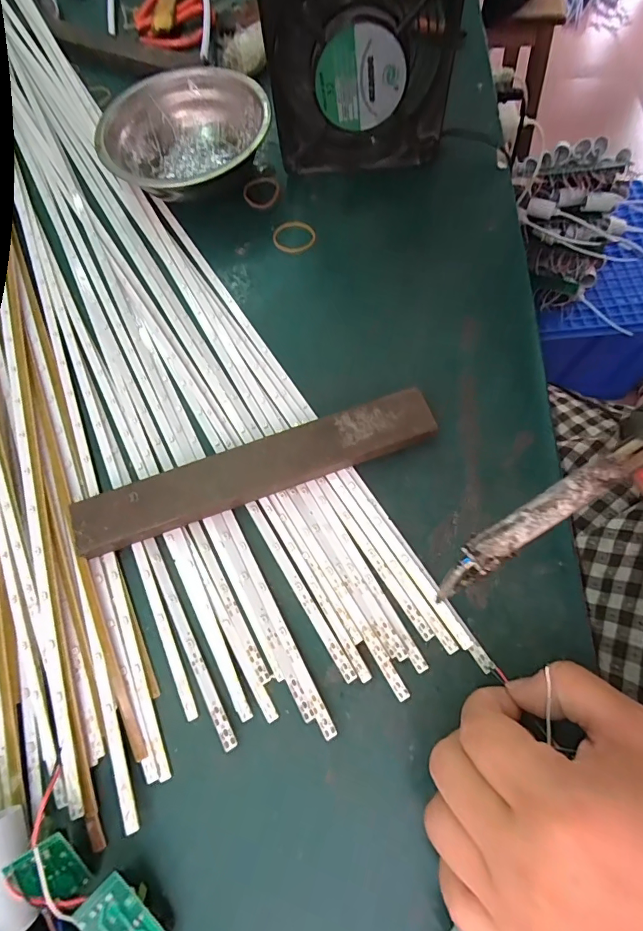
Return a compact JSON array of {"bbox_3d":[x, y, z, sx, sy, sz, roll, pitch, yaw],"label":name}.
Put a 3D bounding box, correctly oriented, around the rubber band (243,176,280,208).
[{"bbox_3d":[-0.047,-0.216,0.343,0.029,0.006,0.028,-1,69,2],"label":"rubber band"}]

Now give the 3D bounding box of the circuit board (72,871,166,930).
[{"bbox_3d":[-0.082,0.191,0.181,0.038,0.012,0.021,46,69,1],"label":"circuit board"}]

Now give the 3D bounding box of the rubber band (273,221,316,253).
[{"bbox_3d":[-0.020,-0.170,0.324,0.031,0.006,0.026,-3,69,1],"label":"rubber band"}]

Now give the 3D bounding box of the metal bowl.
[{"bbox_3d":[-0.100,-0.243,0.333,0.123,0.040,0.119,-1,69,2],"label":"metal bowl"}]

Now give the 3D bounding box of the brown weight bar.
[{"bbox_3d":[-0.035,0.003,0.249,0.203,0.019,0.033,-19,70,-5],"label":"brown weight bar"}]

